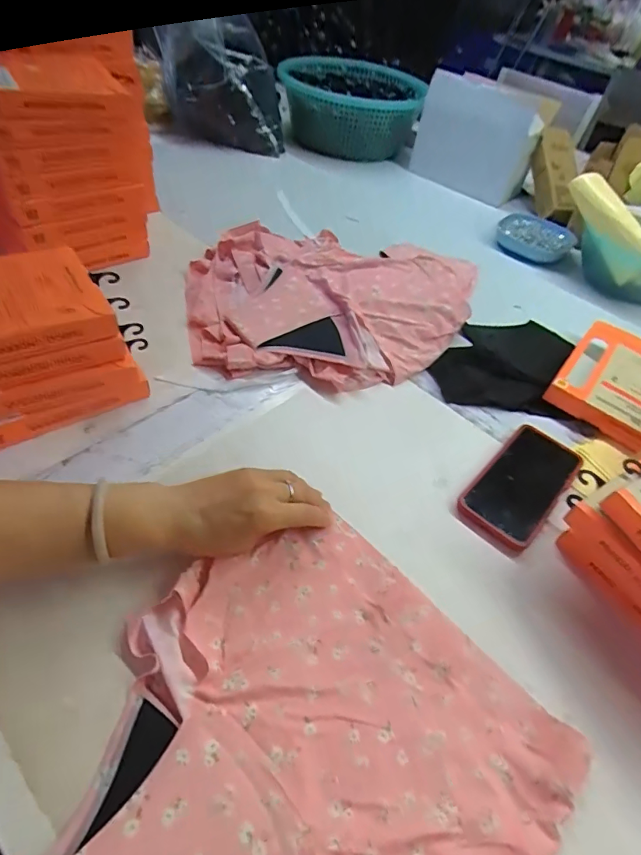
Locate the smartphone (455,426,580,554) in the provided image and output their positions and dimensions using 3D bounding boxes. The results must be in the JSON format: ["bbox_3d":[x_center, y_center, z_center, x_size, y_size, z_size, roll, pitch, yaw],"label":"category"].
[{"bbox_3d":[0.225,0.059,0.517,0.078,0.016,0.172,38,54,23],"label":"smartphone"}]

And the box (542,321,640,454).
[{"bbox_3d":[0.401,-0.065,0.636,0.129,0.034,0.216,35,53,21],"label":"box"}]

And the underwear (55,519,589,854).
[{"bbox_3d":[-0.011,0.228,0.322,0.301,0.028,0.308,37,55,24],"label":"underwear"}]

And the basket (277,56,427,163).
[{"bbox_3d":[0.076,-0.799,1.179,0.357,0.129,0.424,5,48,-1],"label":"basket"}]

